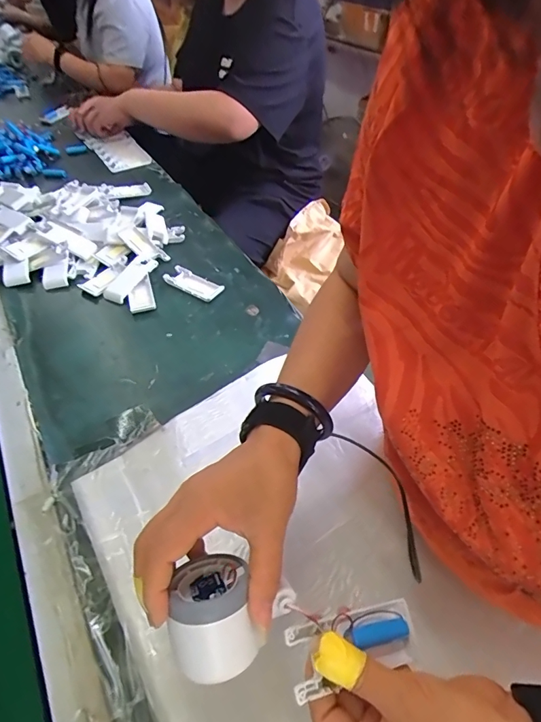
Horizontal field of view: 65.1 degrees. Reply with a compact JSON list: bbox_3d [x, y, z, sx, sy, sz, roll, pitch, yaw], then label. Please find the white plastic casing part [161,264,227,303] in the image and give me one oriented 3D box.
[{"bbox_3d":[-0.131,-0.134,0.720,0.105,0.010,0.043,30,53,25],"label":"white plastic casing part"}]

